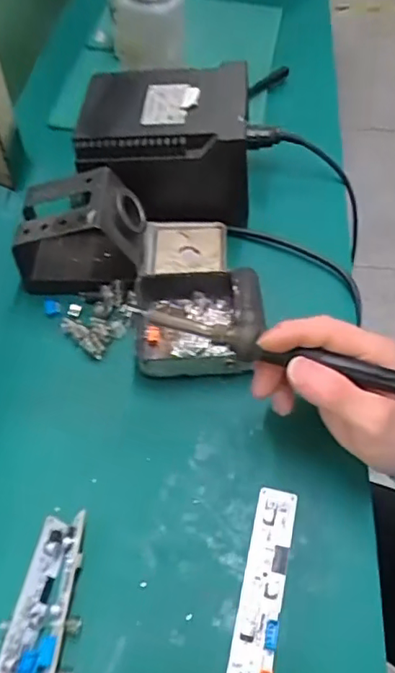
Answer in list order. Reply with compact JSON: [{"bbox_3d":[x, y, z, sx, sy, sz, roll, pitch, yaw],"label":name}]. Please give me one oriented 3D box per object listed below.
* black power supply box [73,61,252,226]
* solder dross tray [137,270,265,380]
[{"bbox_3d":[-0.027,-0.164,0.493,0.142,0.092,0.117,0,54,-2],"label":"black power supply box"},{"bbox_3d":[0.000,-0.013,0.417,0.090,0.037,0.079,0,54,-2],"label":"solder dross tray"}]

